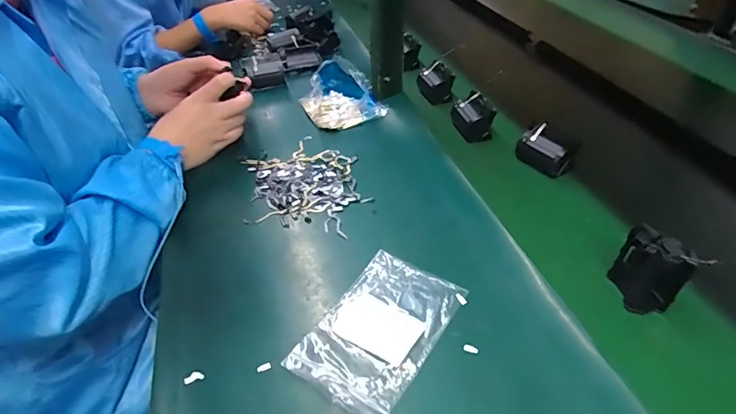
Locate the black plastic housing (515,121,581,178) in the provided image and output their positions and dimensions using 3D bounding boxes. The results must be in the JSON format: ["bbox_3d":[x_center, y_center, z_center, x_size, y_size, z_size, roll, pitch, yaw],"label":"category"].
[{"bbox_3d":[0.225,-0.073,0.572,0.037,0.040,0.065,-32,47,-29],"label":"black plastic housing"}]

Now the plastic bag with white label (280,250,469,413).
[{"bbox_3d":[0.011,0.106,0.402,0.097,0.008,0.150,23,47,28],"label":"plastic bag with white label"}]

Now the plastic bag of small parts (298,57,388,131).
[{"bbox_3d":[-0.044,-0.170,0.682,0.103,0.068,0.108,-21,43,-19],"label":"plastic bag of small parts"}]

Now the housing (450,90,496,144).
[{"bbox_3d":[0.149,-0.129,0.642,0.041,0.042,0.073,-11,41,-8],"label":"housing"}]

